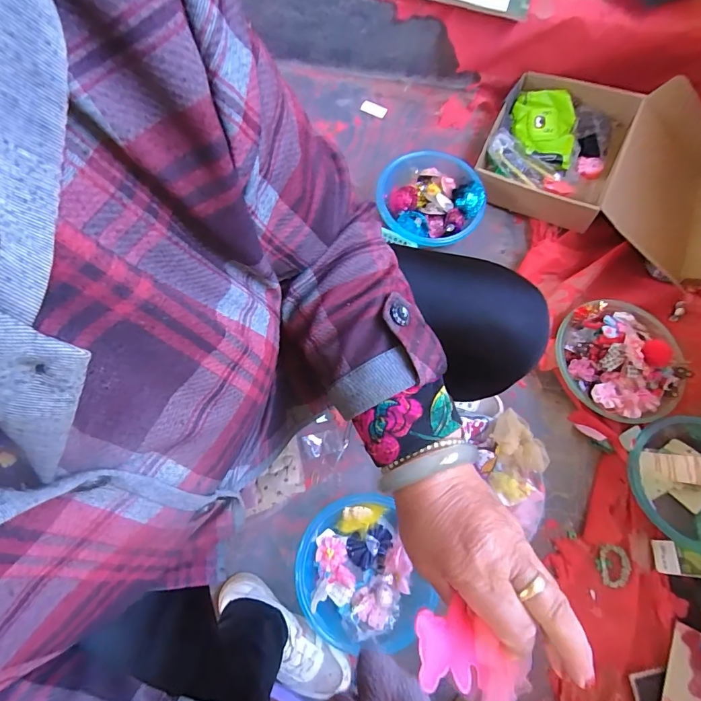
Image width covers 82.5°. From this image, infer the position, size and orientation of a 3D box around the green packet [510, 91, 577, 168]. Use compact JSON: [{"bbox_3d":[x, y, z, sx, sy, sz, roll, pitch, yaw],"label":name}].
[{"bbox_3d":[0.429,-0.496,0.895,0.135,0.035,0.186,11,74,1],"label":"green packet"}]

